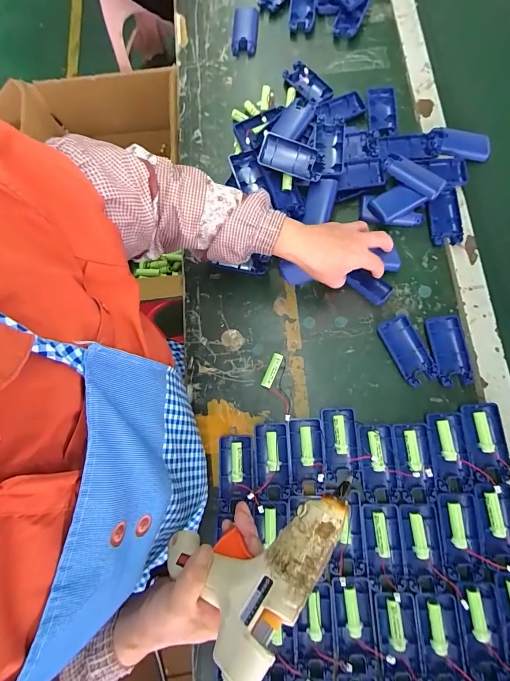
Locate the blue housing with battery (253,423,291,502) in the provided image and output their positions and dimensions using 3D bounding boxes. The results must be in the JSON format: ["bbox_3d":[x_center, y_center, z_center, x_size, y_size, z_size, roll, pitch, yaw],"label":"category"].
[{"bbox_3d":[0.020,0.153,0.434,0.044,0.015,0.091,-3,76,0],"label":"blue housing with battery"}]

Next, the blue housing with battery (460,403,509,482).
[{"bbox_3d":[0.287,0.125,0.424,0.043,0.011,0.090,-3,76,0],"label":"blue housing with battery"}]

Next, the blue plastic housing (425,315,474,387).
[{"bbox_3d":[0.259,0.013,0.457,0.045,0.012,0.093,-6,76,-1],"label":"blue plastic housing"}]

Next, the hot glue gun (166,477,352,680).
[{"bbox_3d":[0.006,0.199,0.279,0.173,0.118,0.034,-22,122,10],"label":"hot glue gun"}]

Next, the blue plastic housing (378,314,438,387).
[{"bbox_3d":[0.205,0.013,0.463,0.045,0.016,0.093,-20,77,-4],"label":"blue plastic housing"}]

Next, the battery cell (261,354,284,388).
[{"bbox_3d":[0.024,0.041,0.469,0.014,0.014,0.048,24,78,6],"label":"battery cell"}]

